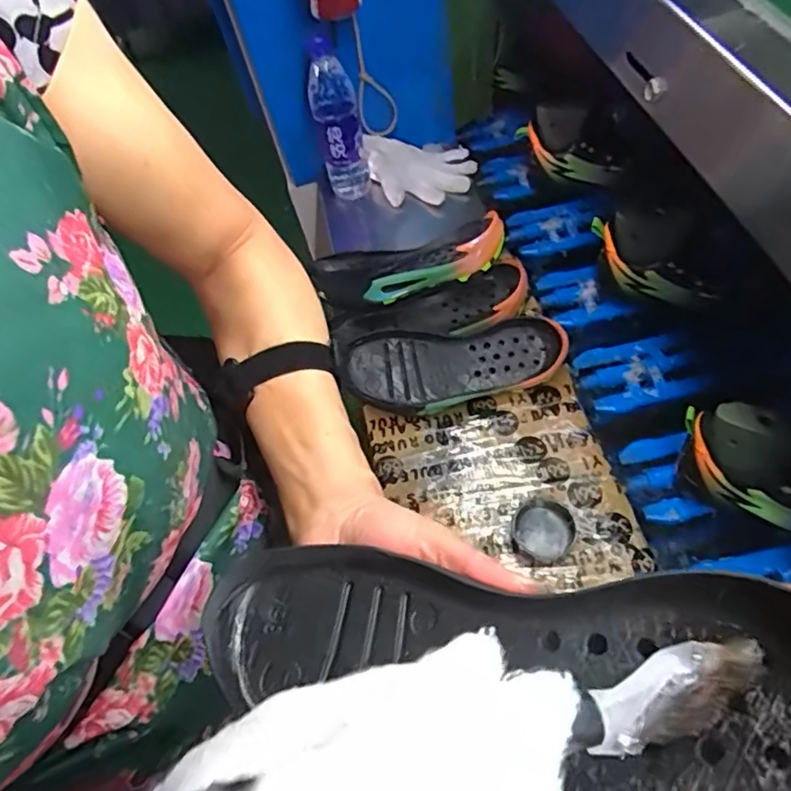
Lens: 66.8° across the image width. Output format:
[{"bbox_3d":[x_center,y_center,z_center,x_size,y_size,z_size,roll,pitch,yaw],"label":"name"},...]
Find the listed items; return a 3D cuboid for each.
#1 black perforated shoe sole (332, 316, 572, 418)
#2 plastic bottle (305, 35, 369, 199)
[{"bbox_3d":[0.064,-0.032,0.695,0.236,0.045,0.093,-5,83,4],"label":"black perforated shoe sole"},{"bbox_3d":[-0.083,-0.394,0.880,0.073,0.217,0.060,-7,58,-2],"label":"plastic bottle"}]

